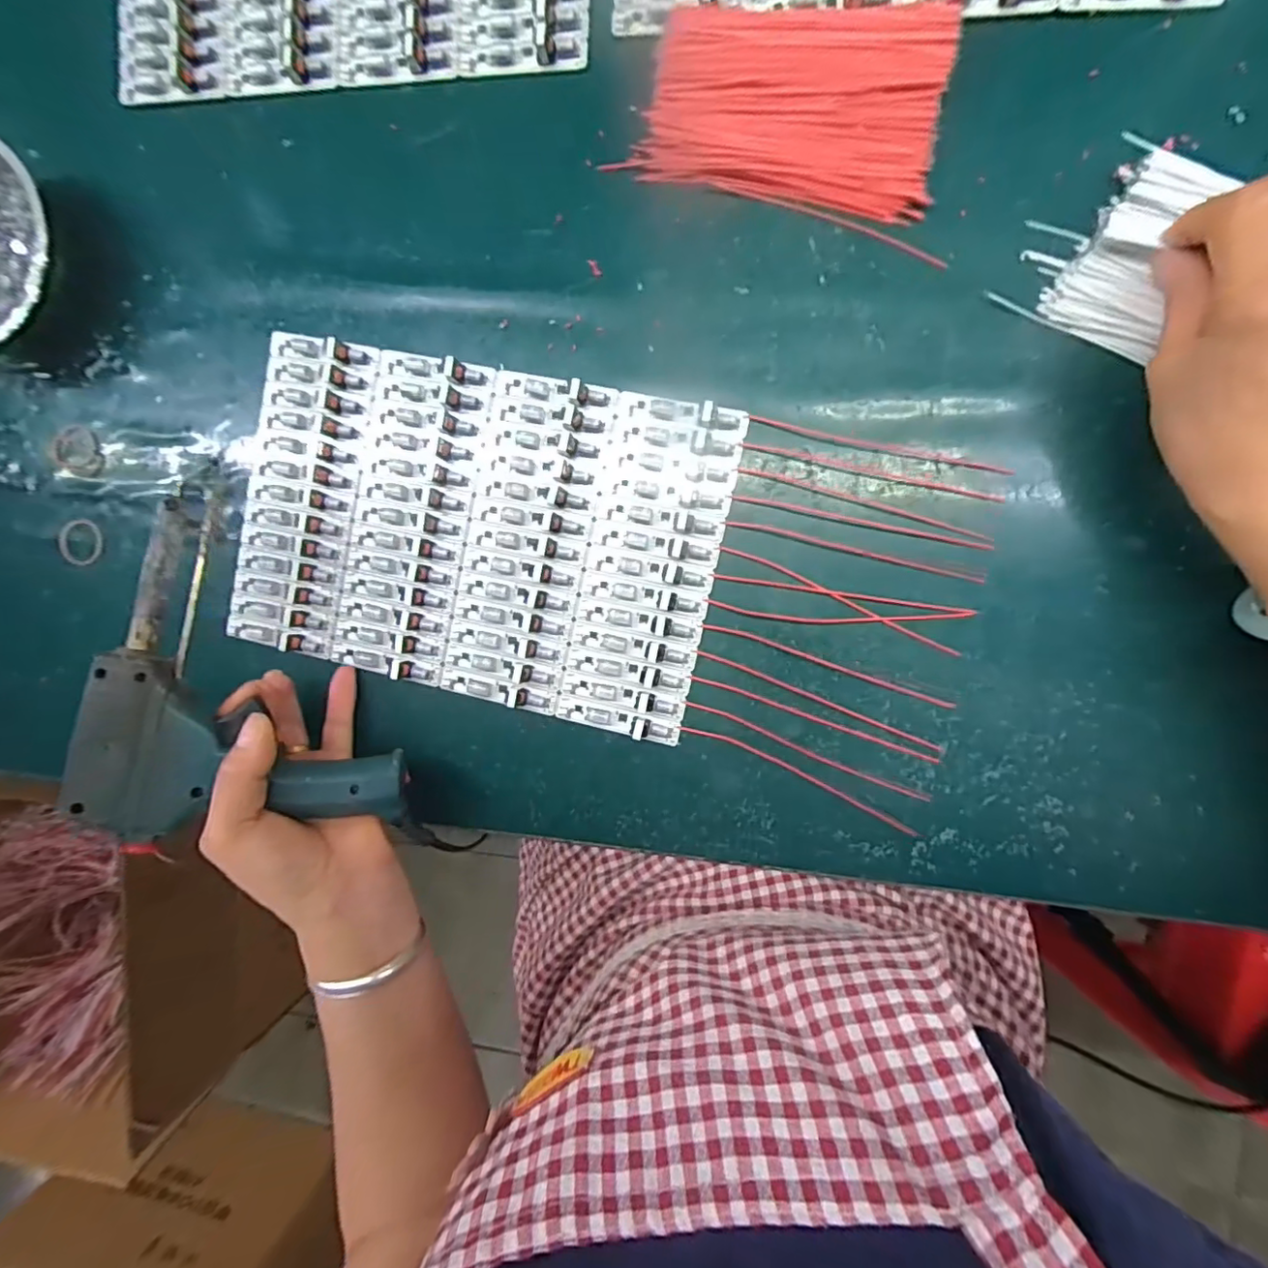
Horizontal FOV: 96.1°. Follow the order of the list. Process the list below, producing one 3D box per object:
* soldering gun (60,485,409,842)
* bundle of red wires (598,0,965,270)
[{"bbox_3d":[-0.201,0.016,0.312,0.152,0.034,0.181,5,86,-28],"label":"soldering gun"},{"bbox_3d":[0.084,-0.272,0.296,0.155,0.014,0.105,13,96,6],"label":"bundle of red wires"}]

